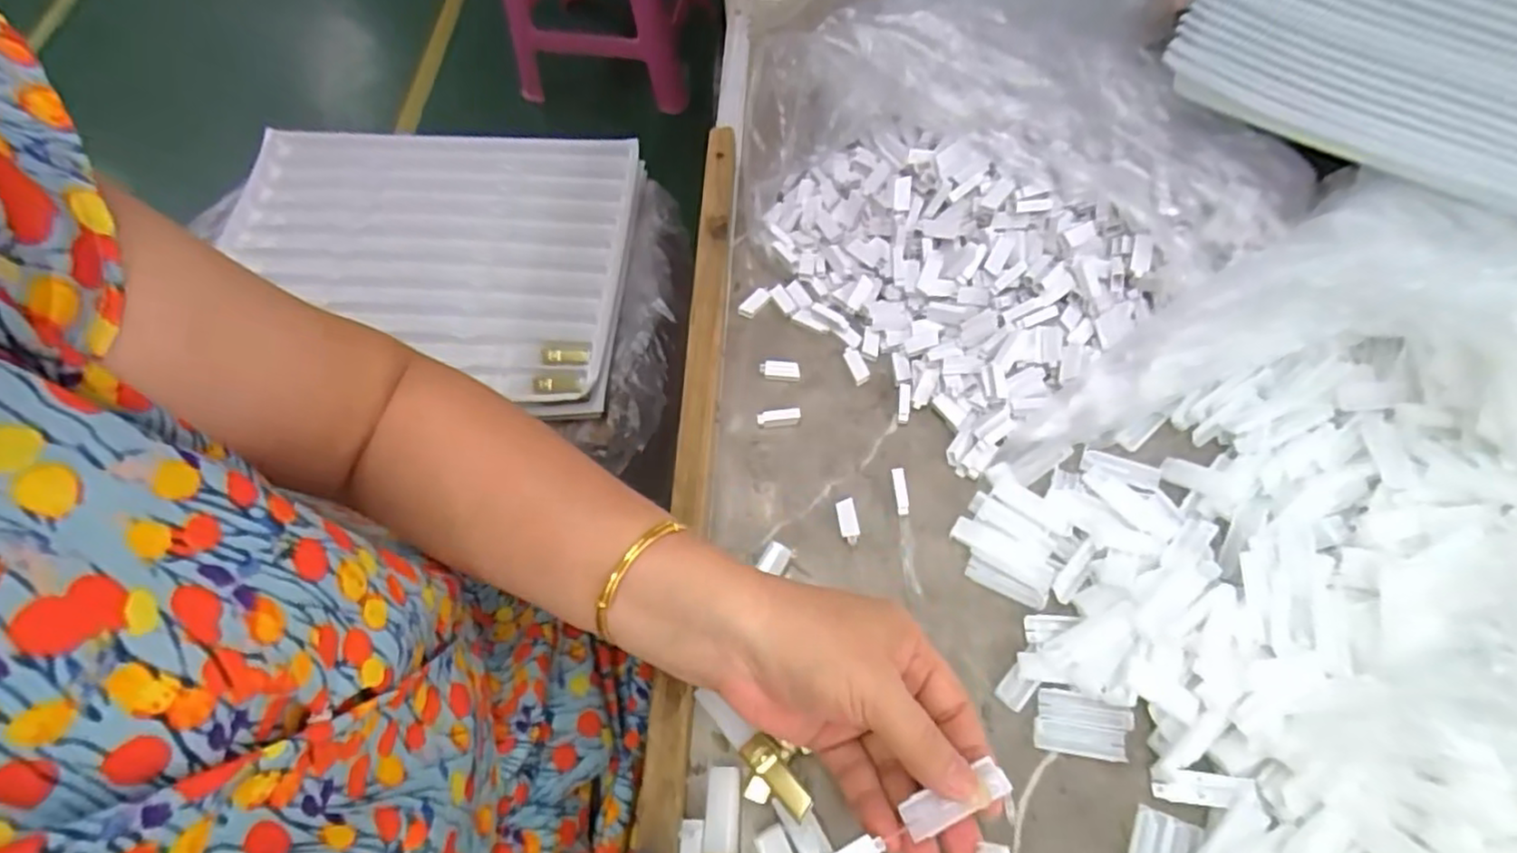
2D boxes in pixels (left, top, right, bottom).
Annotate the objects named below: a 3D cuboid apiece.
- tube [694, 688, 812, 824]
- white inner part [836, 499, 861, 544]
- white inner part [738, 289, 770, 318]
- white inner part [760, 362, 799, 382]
[{"bbox_3d":[-0.003,0.148,0.324,0.013,0.009,0.072,-41,68,-16],"label":"tube"},{"bbox_3d":[0.050,0.053,0.389,0.010,0.005,0.025,-9,64,-1],"label":"white inner part"},{"bbox_3d":[-0.003,-0.081,0.457,0.009,0.006,0.023,36,71,19],"label":"white inner part"},{"bbox_3d":[0.013,-0.035,0.434,0.025,0.006,0.012,7,64,7],"label":"white inner part"}]

